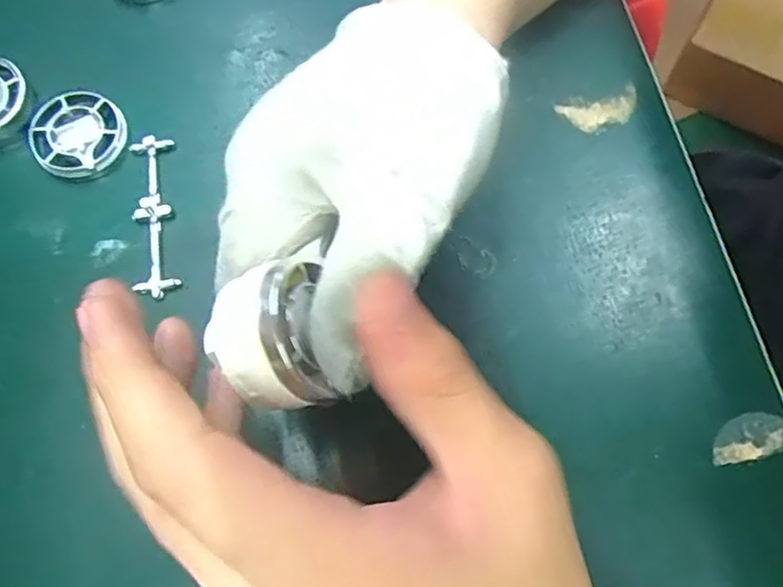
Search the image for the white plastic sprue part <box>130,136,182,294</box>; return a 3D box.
[{"bbox_3d":[-0.098,-0.033,0.275,0.017,0.006,0.070,-8,72,-2],"label":"white plastic sprue part"}]

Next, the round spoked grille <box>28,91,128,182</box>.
[{"bbox_3d":[-0.133,-0.067,0.286,0.038,0.010,0.037,0,72,0],"label":"round spoked grille"}]

